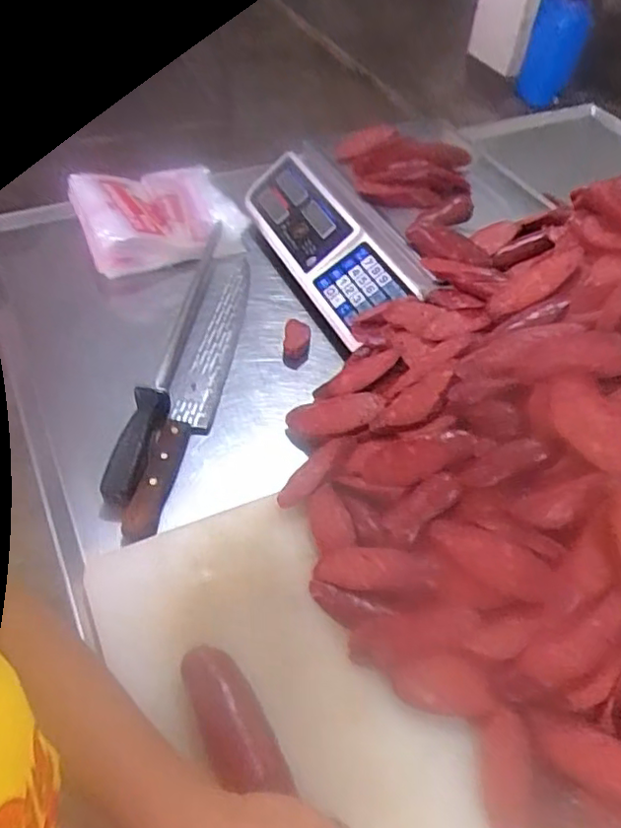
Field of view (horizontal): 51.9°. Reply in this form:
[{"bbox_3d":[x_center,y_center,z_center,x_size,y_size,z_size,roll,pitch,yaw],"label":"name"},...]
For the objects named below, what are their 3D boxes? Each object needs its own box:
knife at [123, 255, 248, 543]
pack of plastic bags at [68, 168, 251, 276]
[{"bbox_3d":[-0.115,-0.048,0.672,0.045,0.015,0.402,7,49,3],"label":"knife"},{"bbox_3d":[-0.185,-0.251,0.795,0.201,0.074,0.146,-23,55,-21],"label":"pack of plastic bags"}]

